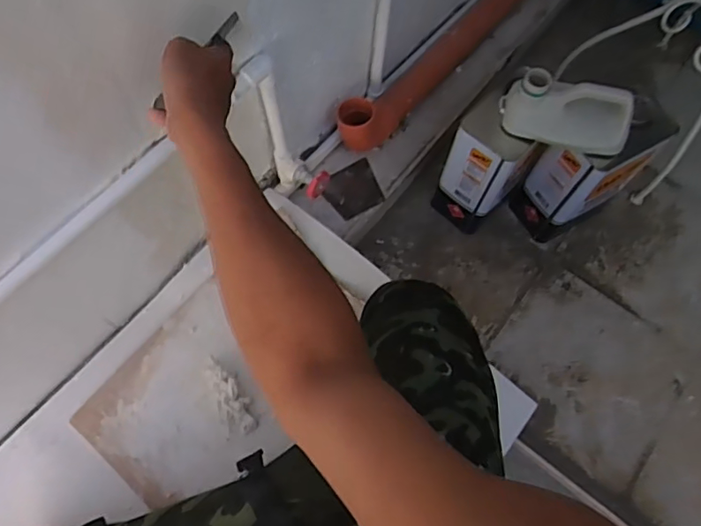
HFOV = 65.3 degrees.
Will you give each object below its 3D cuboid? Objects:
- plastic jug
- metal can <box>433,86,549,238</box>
[{"bbox_3d":[0.314,-0.215,0.795,0.182,0.085,0.064,21,70,8],"label":"plastic jug"},{"bbox_3d":[0.224,-0.157,0.923,0.117,0.223,0.134,40,73,14],"label":"metal can"}]

